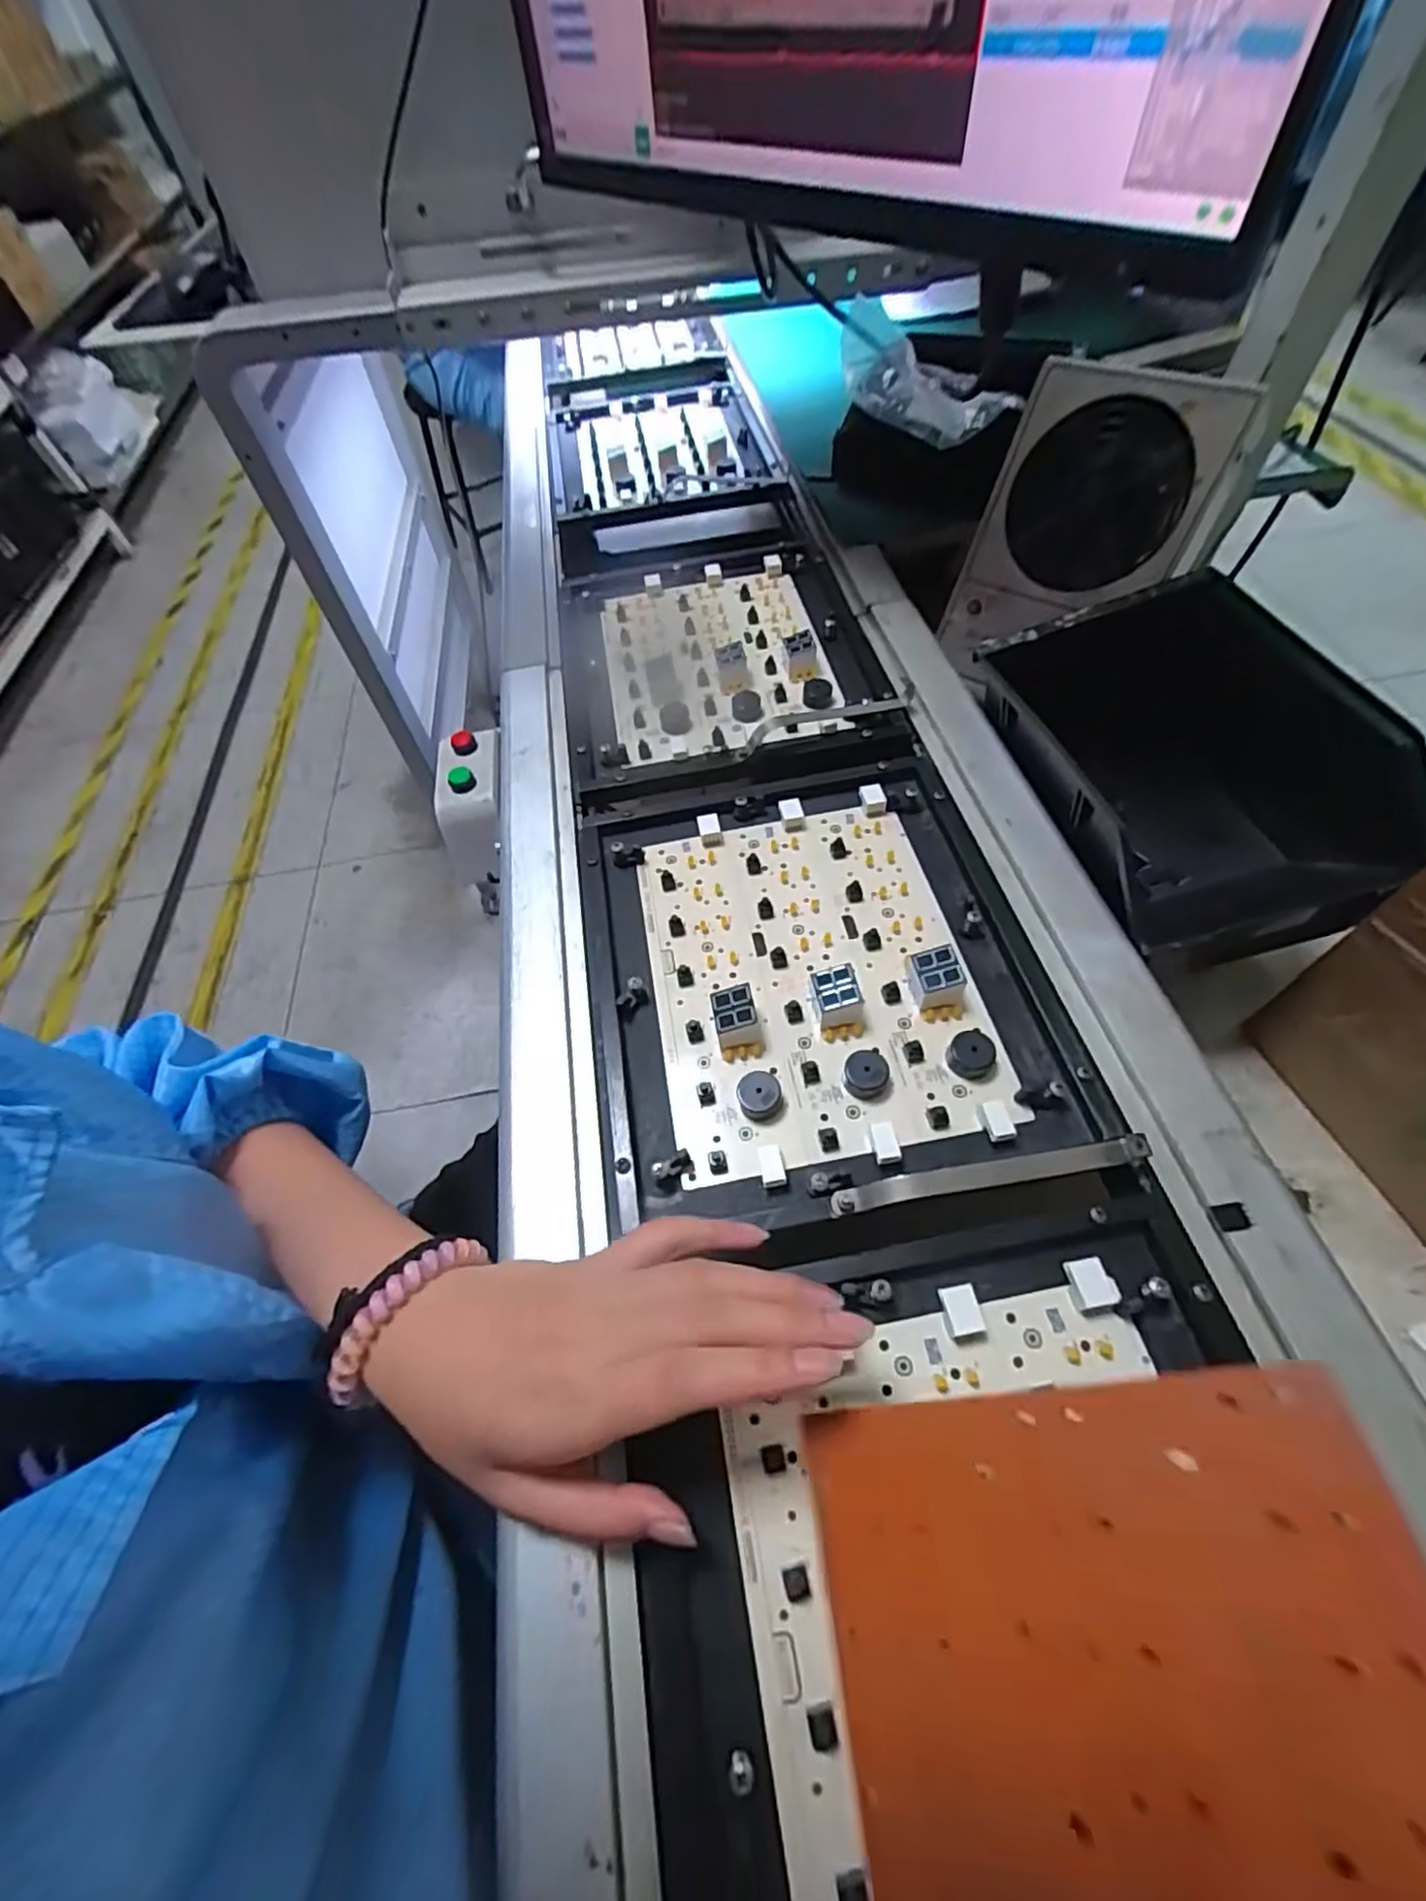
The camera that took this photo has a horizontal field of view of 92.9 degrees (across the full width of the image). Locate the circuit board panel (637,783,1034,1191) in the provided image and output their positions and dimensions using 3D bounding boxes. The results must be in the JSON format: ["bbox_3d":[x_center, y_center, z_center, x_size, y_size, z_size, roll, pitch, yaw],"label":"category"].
[{"bbox_3d":[0.049,0.003,0.367,0.163,0.023,0.216,-10,56,-3],"label":"circuit board panel"}]

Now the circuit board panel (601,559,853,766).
[{"bbox_3d":[0.001,-0.237,0.535,0.167,0.026,0.224,-9,56,-2],"label":"circuit board panel"}]

